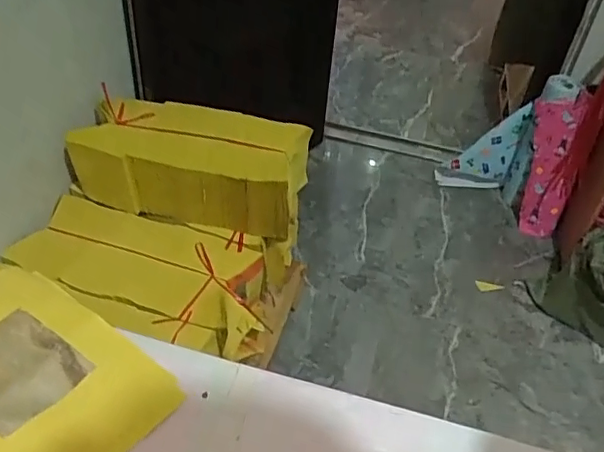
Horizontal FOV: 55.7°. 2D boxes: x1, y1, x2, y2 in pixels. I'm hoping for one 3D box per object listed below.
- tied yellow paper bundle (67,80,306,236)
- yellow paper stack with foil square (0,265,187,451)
[{"bbox_3d":[-0.252,-0.144,1.311,0.502,0.188,0.216,13,43,8],"label":"tied yellow paper bundle"},{"bbox_3d":[-0.240,0.122,0.488,0.238,0.010,0.156,31,49,24],"label":"yellow paper stack with foil square"}]

